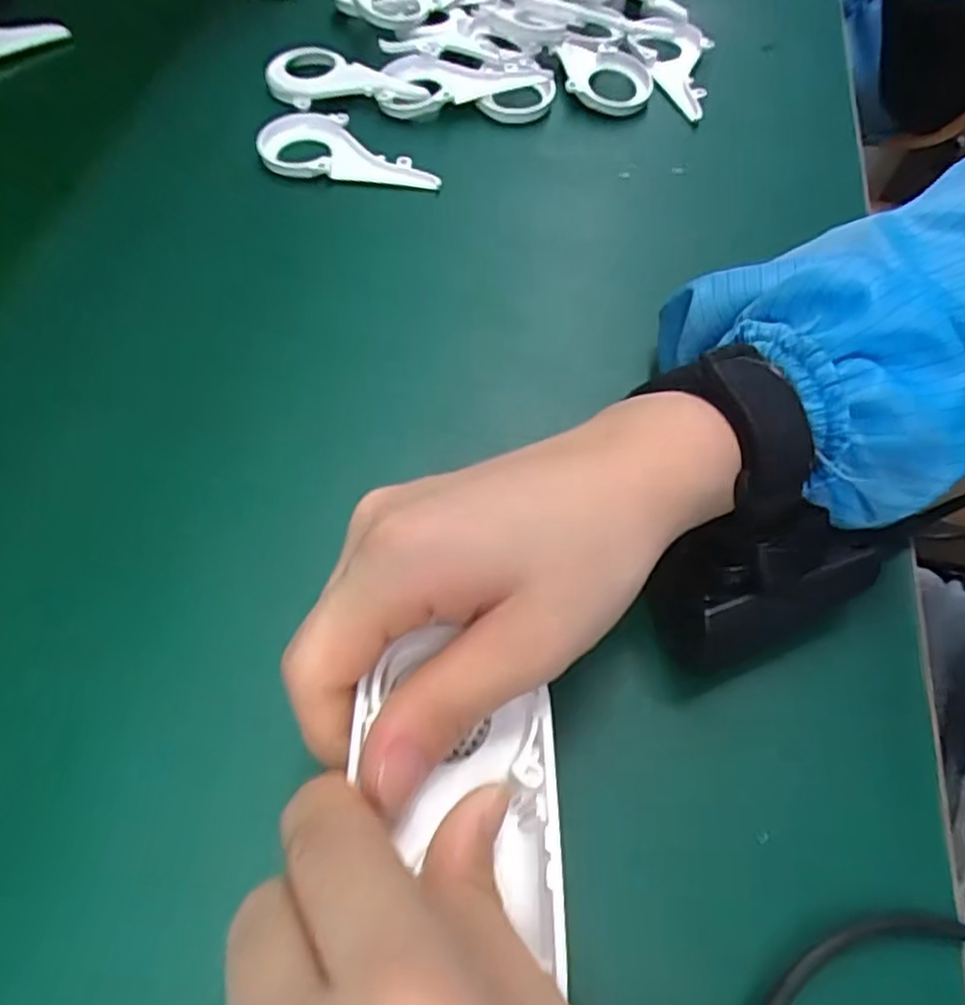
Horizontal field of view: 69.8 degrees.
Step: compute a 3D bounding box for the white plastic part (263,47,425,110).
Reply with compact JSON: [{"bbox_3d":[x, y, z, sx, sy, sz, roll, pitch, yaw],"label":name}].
[{"bbox_3d":[-0.074,-0.223,0.367,0.088,0.019,0.034,4,62,1],"label":"white plastic part"}]

